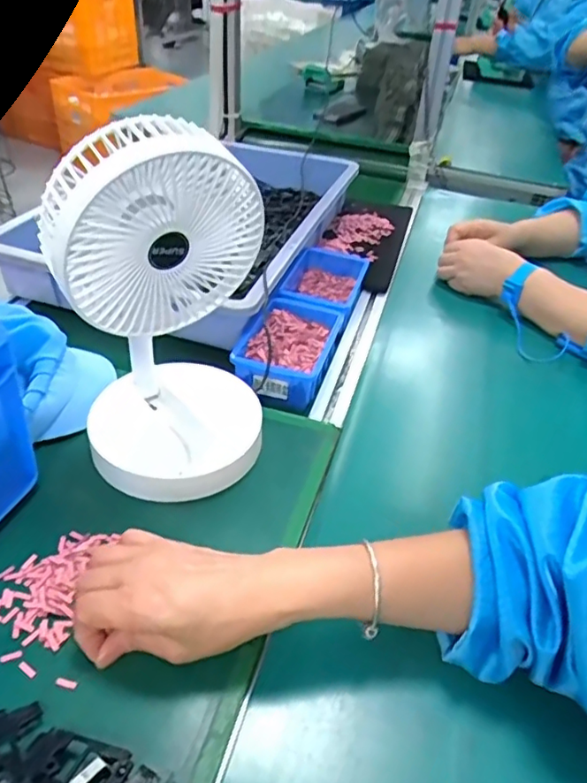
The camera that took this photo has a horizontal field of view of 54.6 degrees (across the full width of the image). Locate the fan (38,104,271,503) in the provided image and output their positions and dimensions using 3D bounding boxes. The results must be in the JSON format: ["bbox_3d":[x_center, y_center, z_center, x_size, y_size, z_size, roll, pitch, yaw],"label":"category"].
[{"bbox_3d":[-0.096,-0.060,0.456,0.149,0.276,0.138,2,39,-5],"label":"fan"}]

